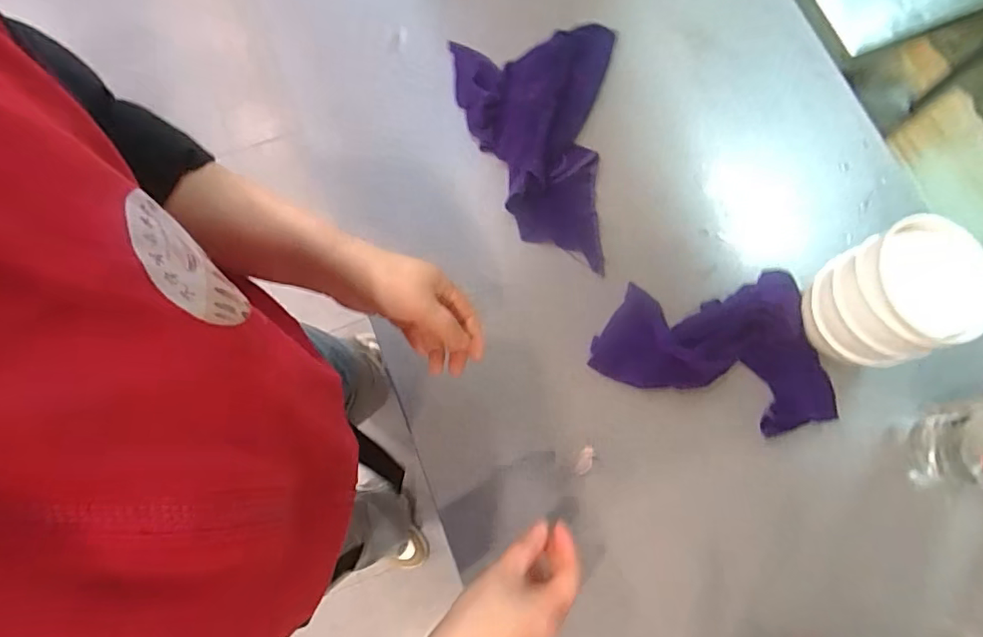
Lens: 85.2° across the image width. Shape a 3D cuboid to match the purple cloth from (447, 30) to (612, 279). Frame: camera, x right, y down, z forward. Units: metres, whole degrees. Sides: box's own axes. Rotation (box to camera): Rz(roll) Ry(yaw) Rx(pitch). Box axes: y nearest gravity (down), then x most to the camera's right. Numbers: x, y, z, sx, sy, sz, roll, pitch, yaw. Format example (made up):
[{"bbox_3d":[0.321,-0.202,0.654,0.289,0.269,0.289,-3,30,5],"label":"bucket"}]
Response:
[{"bbox_3d":[0.040,-0.205,0.585,0.172,0.037,0.270,5,76,1],"label":"purple cloth"}]

